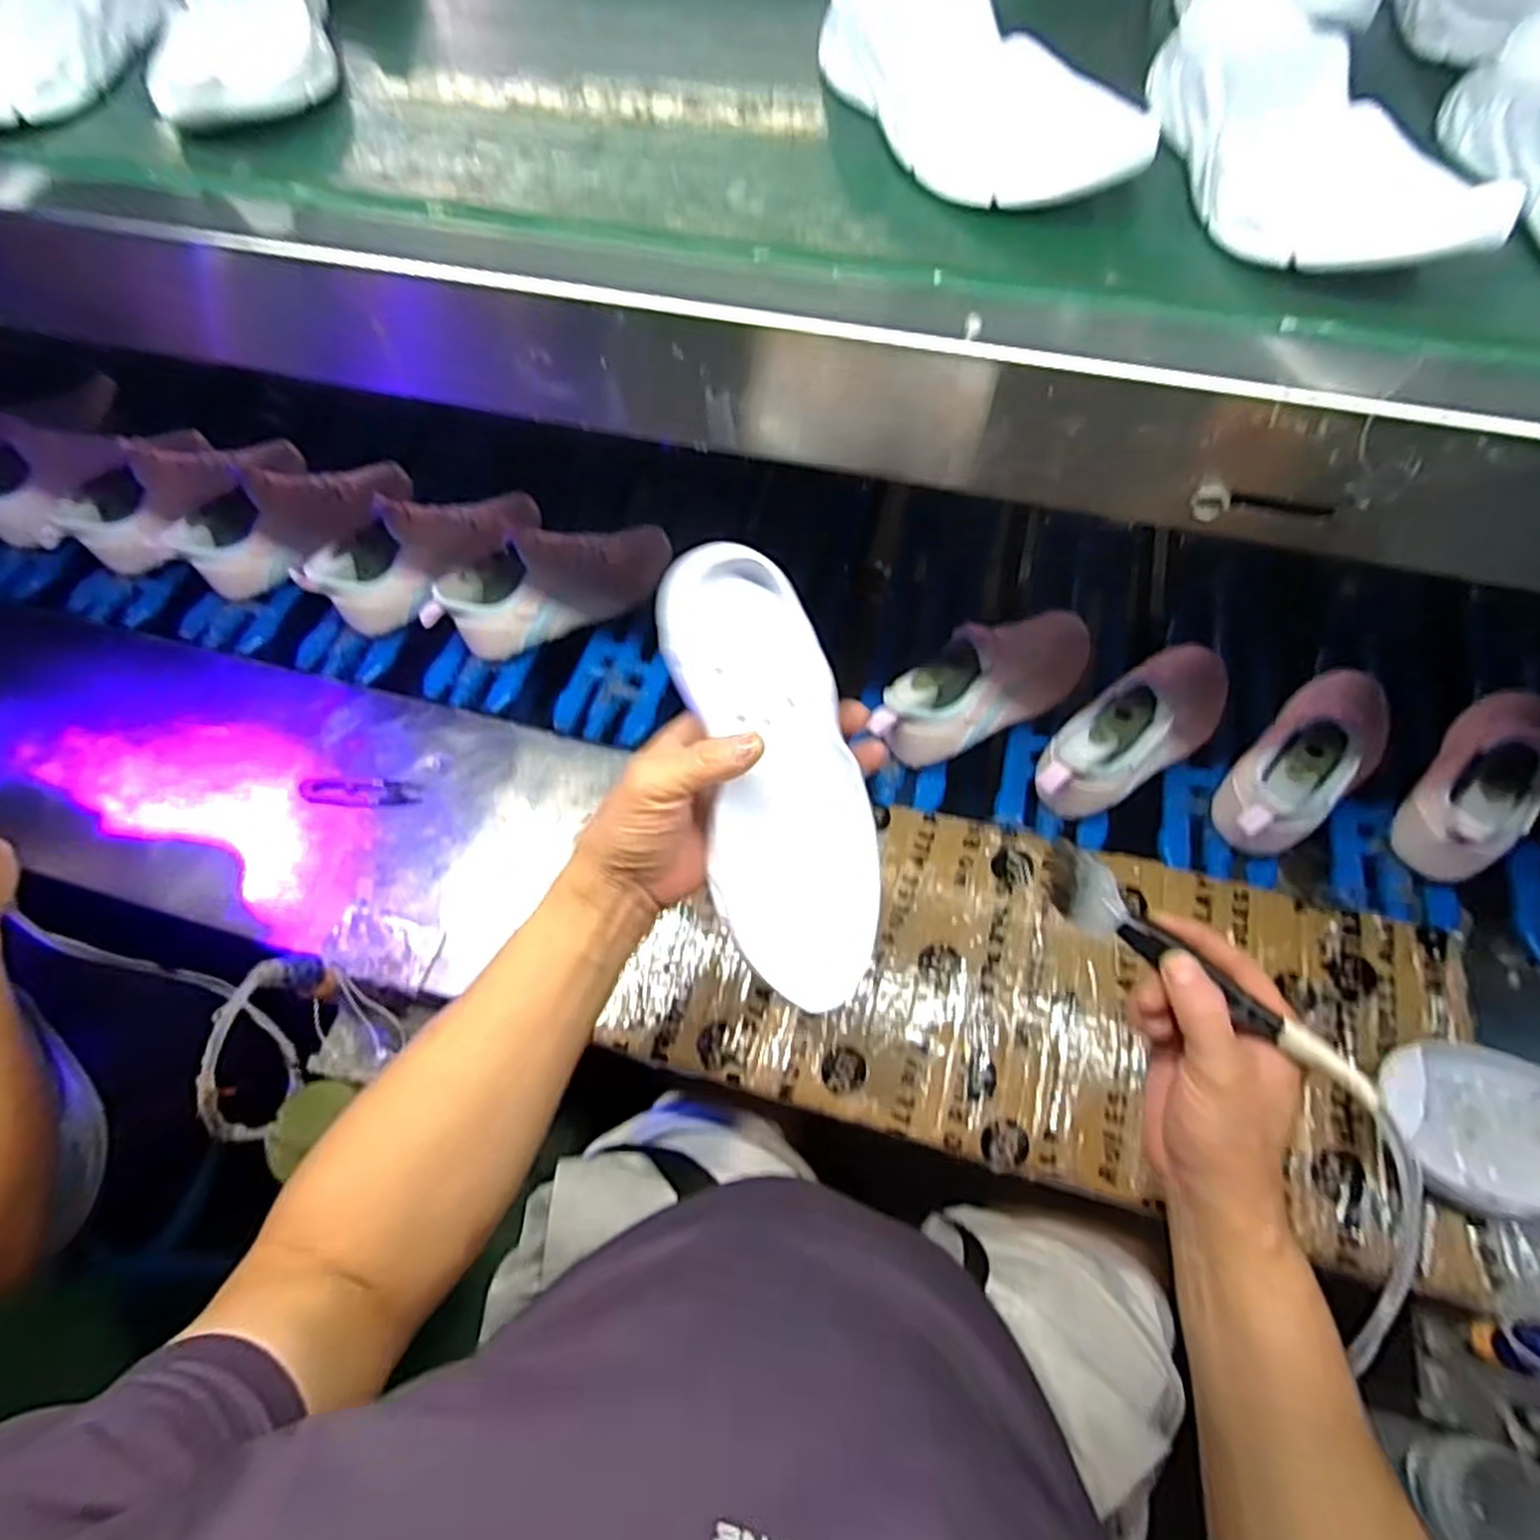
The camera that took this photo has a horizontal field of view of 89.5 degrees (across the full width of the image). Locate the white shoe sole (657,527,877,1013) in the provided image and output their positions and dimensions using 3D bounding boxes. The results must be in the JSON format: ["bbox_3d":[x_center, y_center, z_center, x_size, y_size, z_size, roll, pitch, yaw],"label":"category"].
[{"bbox_3d":[0.003,0.002,0.411,0.084,0.023,0.236,-14,90,-7],"label":"white shoe sole"}]

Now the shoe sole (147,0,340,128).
[{"bbox_3d":[-0.314,-0.455,0.465,0.085,0.036,0.248,-13,63,-6],"label":"shoe sole"}]

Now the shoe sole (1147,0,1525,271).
[{"bbox_3d":[0.246,-0.303,0.369,0.076,0.040,0.223,-3,62,-1],"label":"shoe sole"}]

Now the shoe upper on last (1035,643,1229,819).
[{"bbox_3d":[0.318,-0.043,0.655,0.237,0.085,0.076,-34,67,-16],"label":"shoe upper on last"}]

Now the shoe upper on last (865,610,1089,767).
[{"bbox_3d":[0.193,-0.082,0.683,0.241,0.085,0.076,-28,65,-14],"label":"shoe upper on last"}]

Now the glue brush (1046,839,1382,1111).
[{"bbox_3d":[0.216,0.100,0.394,0.175,0.025,0.025,38,68,27],"label":"glue brush"}]

